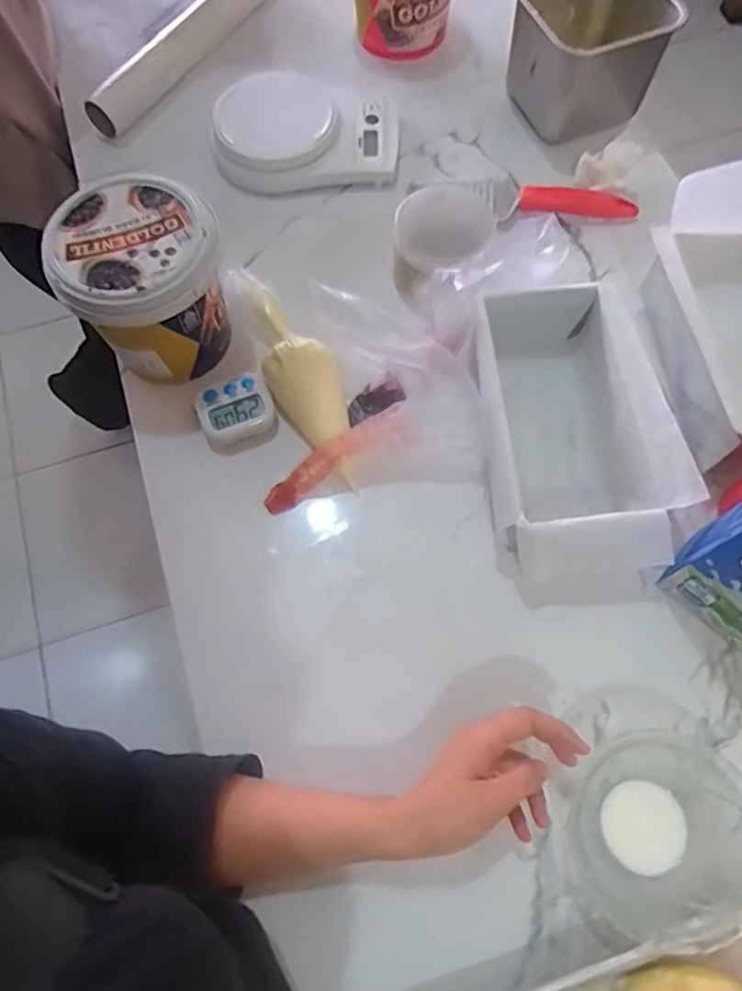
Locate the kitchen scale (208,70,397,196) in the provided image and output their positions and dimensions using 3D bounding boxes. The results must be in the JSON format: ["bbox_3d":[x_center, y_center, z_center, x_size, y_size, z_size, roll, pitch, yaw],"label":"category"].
[{"bbox_3d":[-0.069,-0.381,0.666,0.186,0.049,0.124,-8,69,-3],"label":"kitchen scale"}]

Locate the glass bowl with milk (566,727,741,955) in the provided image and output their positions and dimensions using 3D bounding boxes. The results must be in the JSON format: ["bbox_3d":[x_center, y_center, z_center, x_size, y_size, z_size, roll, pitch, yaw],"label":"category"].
[{"bbox_3d":[0.190,0.221,0.418,0.111,0.041,0.123,12,69,5],"label":"glass bowl with milk"}]

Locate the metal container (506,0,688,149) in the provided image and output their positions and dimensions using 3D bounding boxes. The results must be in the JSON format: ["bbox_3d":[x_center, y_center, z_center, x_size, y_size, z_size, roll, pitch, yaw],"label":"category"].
[{"bbox_3d":[0.215,-0.453,0.647,0.139,0.107,0.122,-11,69,-4],"label":"metal container"}]

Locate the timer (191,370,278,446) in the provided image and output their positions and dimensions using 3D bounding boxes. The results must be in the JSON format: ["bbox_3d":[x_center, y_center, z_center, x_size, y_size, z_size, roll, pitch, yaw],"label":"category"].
[{"bbox_3d":[-0.118,-0.075,0.557,0.064,0.021,0.051,-22,70,-8],"label":"timer"}]

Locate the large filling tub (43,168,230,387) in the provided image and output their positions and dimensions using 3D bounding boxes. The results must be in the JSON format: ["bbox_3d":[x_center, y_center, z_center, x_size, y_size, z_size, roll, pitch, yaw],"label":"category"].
[{"bbox_3d":[-0.182,-0.169,0.534,0.119,0.126,0.114,0,68,1],"label":"large filling tub"}]

